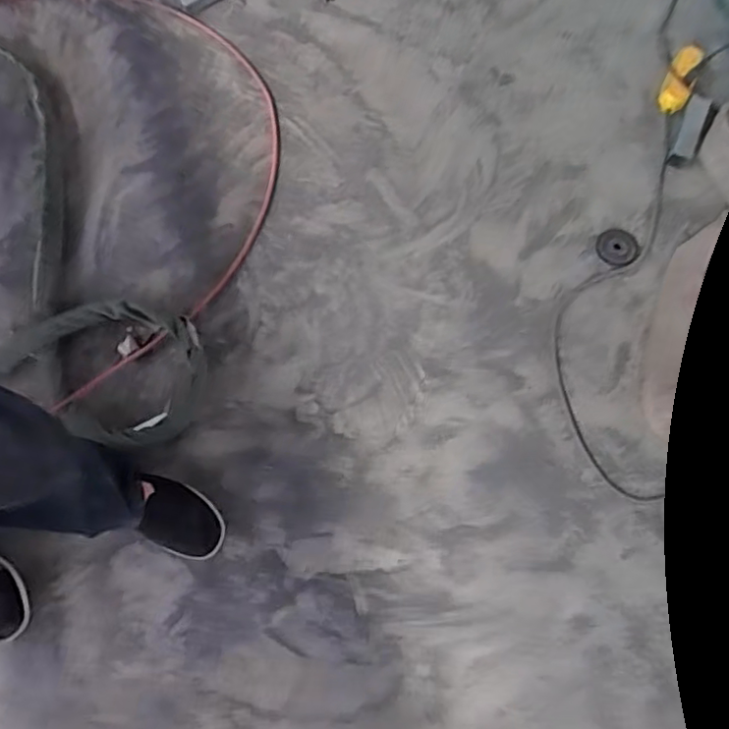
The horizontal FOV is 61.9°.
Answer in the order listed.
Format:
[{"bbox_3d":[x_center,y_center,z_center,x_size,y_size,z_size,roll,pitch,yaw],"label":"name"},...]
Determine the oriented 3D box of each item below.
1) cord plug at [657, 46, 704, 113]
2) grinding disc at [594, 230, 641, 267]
[{"bbox_3d":[0.673,-0.612,1.296,0.057,0.063,0.161,23,76,7],"label":"cord plug"},{"bbox_3d":[0.500,-0.229,1.200,0.080,0.007,0.073,0,84,2],"label":"grinding disc"}]

